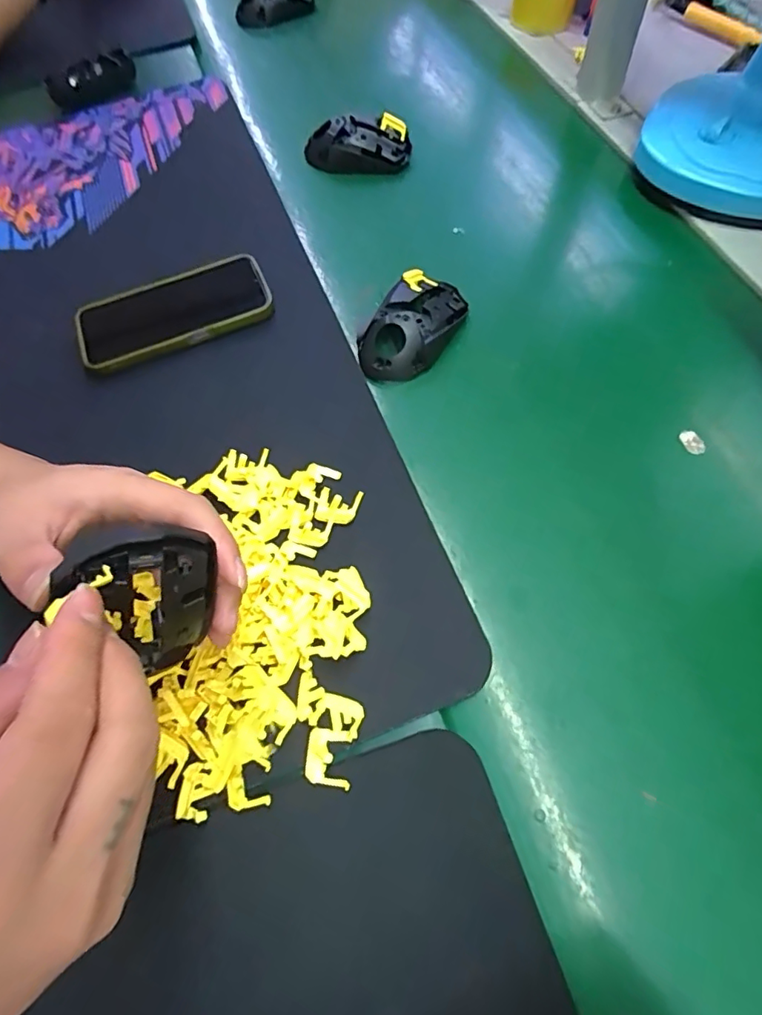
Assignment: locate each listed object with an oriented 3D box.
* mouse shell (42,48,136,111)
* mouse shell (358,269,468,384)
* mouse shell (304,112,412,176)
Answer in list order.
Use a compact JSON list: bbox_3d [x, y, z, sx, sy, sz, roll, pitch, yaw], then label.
[{"bbox_3d":[-0.357,-0.529,0.647,0.057,0.030,0.104,33,70,17],"label":"mouse shell"},{"bbox_3d":[0.026,-0.156,0.436,0.062,0.030,0.108,27,66,15],"label":"mouse shell"},{"bbox_3d":[-0.024,-0.391,0.561,0.110,0.041,0.044,-8,64,-1],"label":"mouse shell"}]

